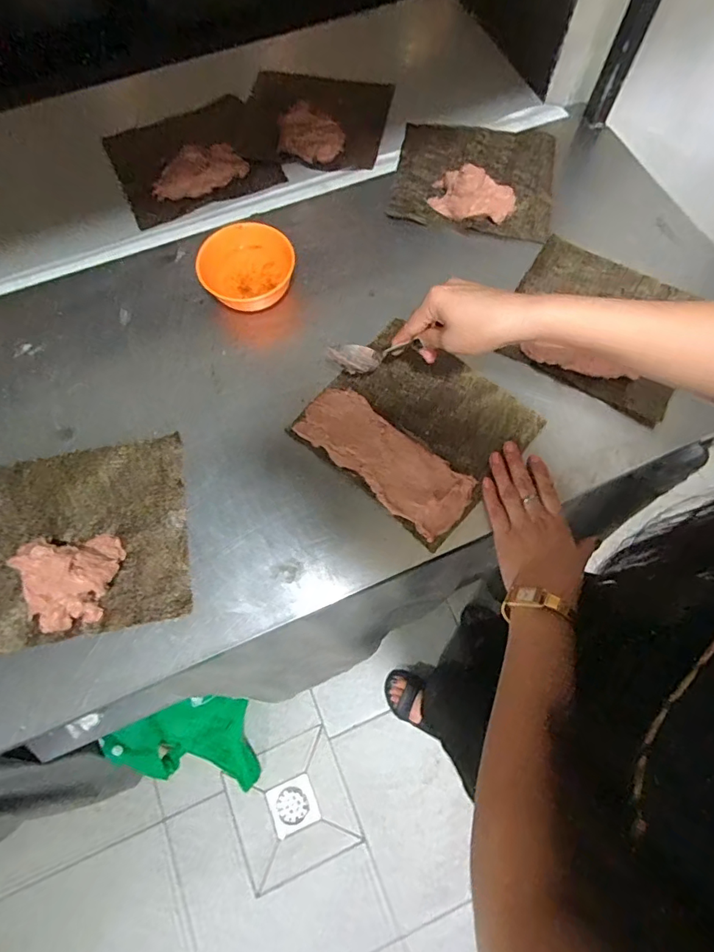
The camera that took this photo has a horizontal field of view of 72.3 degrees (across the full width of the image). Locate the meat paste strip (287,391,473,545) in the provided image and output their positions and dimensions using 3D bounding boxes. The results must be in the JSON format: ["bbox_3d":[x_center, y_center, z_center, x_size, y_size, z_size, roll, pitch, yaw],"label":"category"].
[{"bbox_3d":[0.027,-0.019,0.493,0.185,0.018,0.071,40,75,14],"label":"meat paste strip"}]

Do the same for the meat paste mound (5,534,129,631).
[{"bbox_3d":[-0.258,0.092,0.439,0.082,0.031,0.078,-16,70,-5],"label":"meat paste mound"}]

